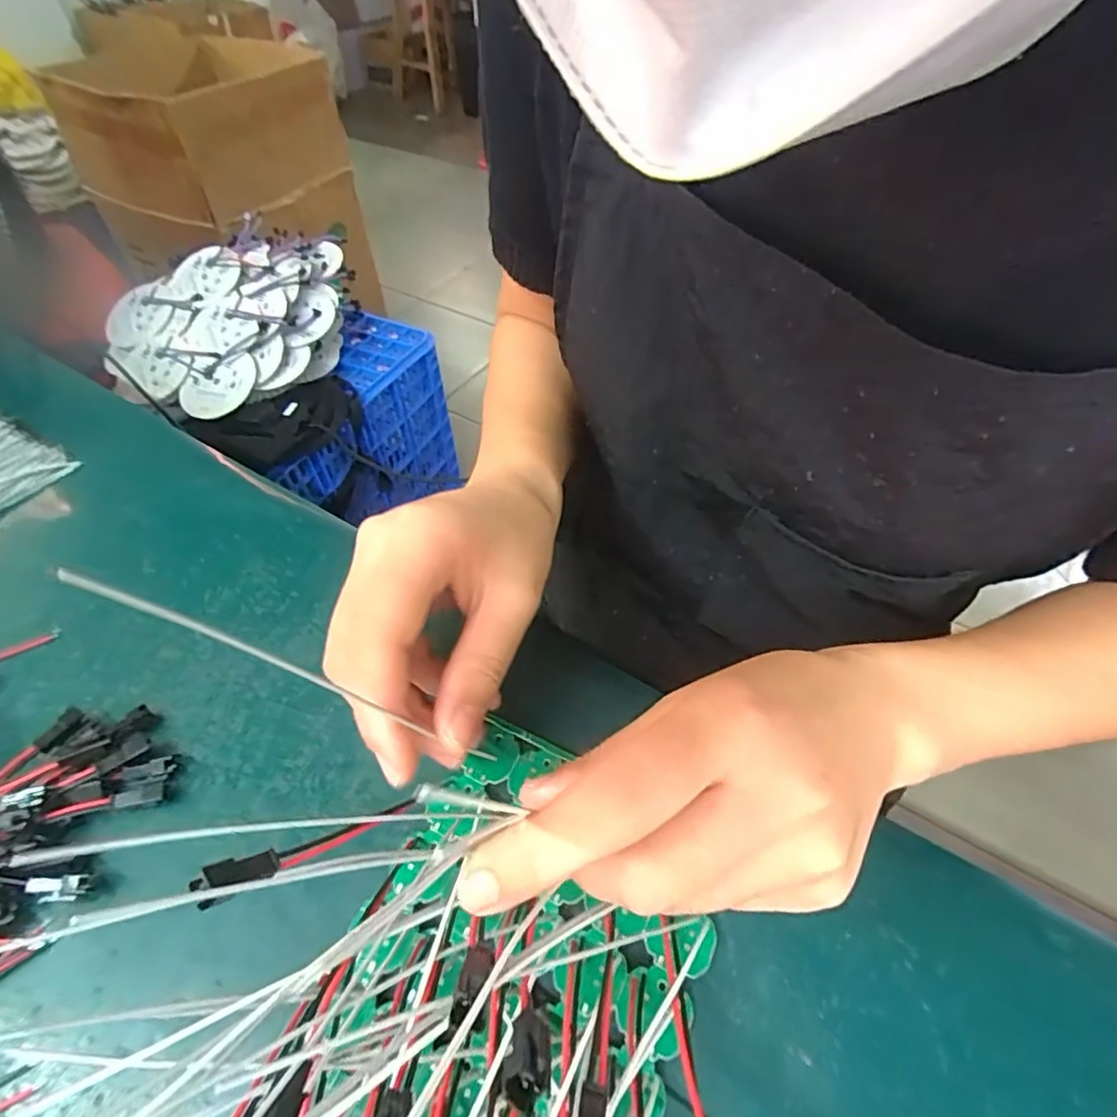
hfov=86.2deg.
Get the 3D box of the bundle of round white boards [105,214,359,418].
[{"bbox_3d":[-0.549,-0.408,0.982,0.368,0.118,0.417,14,52,12],"label":"bundle of round white boards"}]

